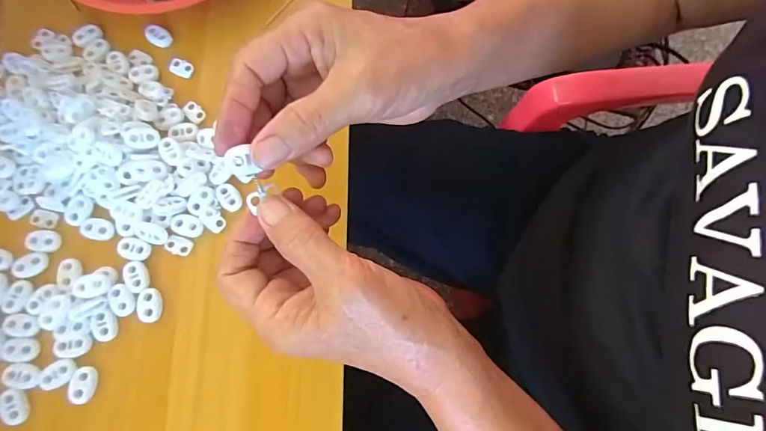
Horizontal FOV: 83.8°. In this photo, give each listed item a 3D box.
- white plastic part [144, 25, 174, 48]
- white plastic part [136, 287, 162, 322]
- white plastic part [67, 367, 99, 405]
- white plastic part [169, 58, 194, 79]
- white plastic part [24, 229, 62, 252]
[{"bbox_3d":[-0.183,-0.146,0.348,0.024,0.005,0.015,25,75,5],"label":"white plastic part"},{"bbox_3d":[-0.159,0.061,0.290,0.016,0.004,0.023,-1,74,-2],"label":"white plastic part"},{"bbox_3d":[-0.193,0.109,0.274,0.015,0.006,0.022,0,74,-2],"label":"white plastic part"},{"bbox_3d":[-0.162,-0.118,0.342,0.019,0.004,0.013,19,74,3],"label":"white plastic part"},{"bbox_3d":[-0.236,0.017,0.296,0.022,0.004,0.015,5,74,-1],"label":"white plastic part"}]

